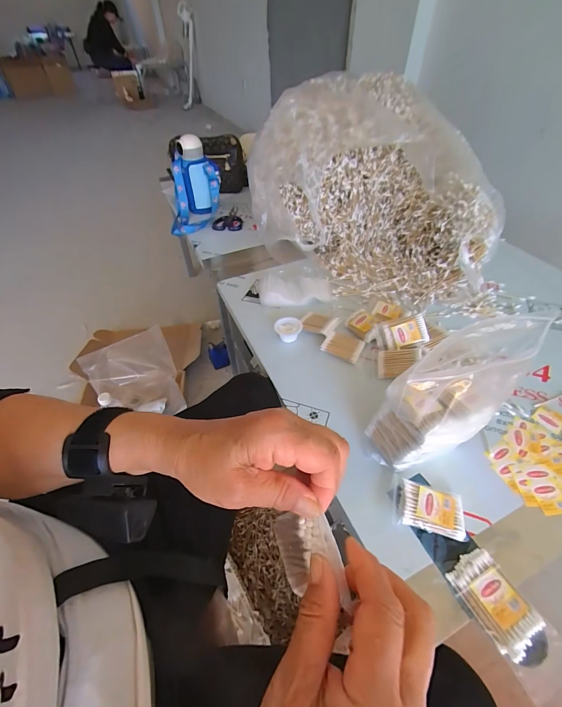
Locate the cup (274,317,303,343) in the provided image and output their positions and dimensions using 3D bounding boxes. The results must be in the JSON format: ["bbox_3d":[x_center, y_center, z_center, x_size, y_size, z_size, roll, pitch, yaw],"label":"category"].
[{"bbox_3d":[0.014,-0.045,0.626,0.054,0.035,0.046,3,47,5],"label":"cup"}]

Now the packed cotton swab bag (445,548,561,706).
[{"bbox_3d":[0.238,0.276,0.329,0.061,0.013,0.110,-21,50,-18],"label":"packed cotton swab bag"}]

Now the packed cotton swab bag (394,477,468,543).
[{"bbox_3d":[0.190,0.200,0.402,0.079,0.024,0.058,11,48,11],"label":"packed cotton swab bag"}]

